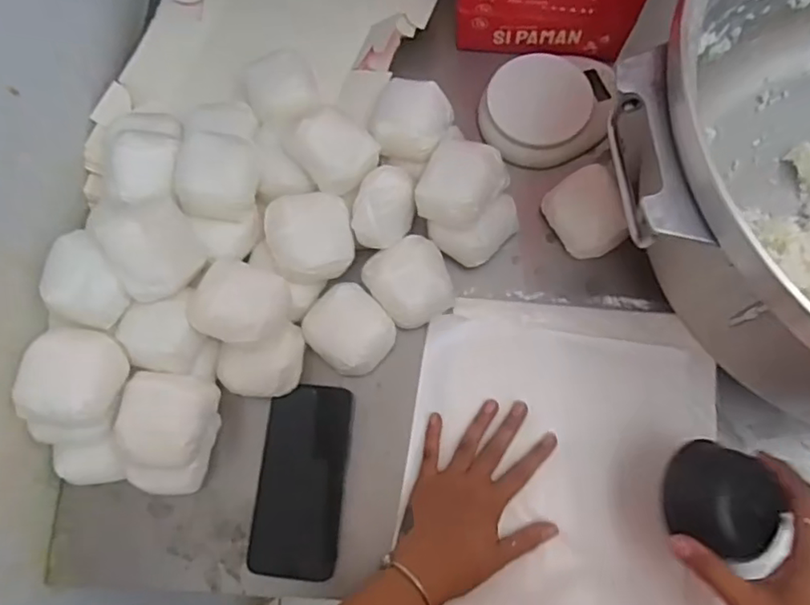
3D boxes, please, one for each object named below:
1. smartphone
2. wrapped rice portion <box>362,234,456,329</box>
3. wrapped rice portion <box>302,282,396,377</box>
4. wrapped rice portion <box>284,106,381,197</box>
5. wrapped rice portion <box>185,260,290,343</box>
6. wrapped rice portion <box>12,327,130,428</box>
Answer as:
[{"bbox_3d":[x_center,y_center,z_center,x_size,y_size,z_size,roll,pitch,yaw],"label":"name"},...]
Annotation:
[{"bbox_3d":[-0.097,0.164,0.551,0.079,0.011,0.169,4,72,3],"label":"smartphone"},{"bbox_3d":[0.008,-0.021,0.577,0.080,0.038,0.079,-31,73,-8],"label":"wrapped rice portion"},{"bbox_3d":[-0.053,0.027,0.564,0.073,0.044,0.079,-40,75,-11],"label":"wrapped rice portion"},{"bbox_3d":[-0.066,-0.150,0.560,0.075,0.043,0.068,-40,75,-11],"label":"wrapped rice portion"},{"bbox_3d":[-0.150,0.003,0.545,0.078,0.048,0.073,-1,71,2],"label":"wrapped rice portion"},{"bbox_3d":[-0.280,0.062,0.500,0.066,0.046,0.085,14,72,7],"label":"wrapped rice portion"}]

